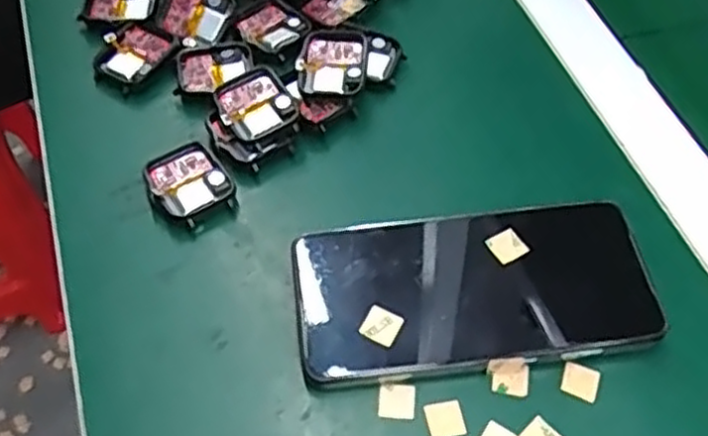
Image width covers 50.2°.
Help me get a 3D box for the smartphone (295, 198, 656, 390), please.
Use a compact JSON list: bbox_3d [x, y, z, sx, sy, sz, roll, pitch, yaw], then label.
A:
[{"bbox_3d":[0.055,0.033,0.353,0.161,0.014,0.076,-5,56,-7],"label":"smartphone"}]

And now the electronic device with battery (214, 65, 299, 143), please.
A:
[{"bbox_3d":[-0.052,-0.059,0.406,0.039,0.012,0.044,-20,59,-16],"label":"electronic device with battery"}]

